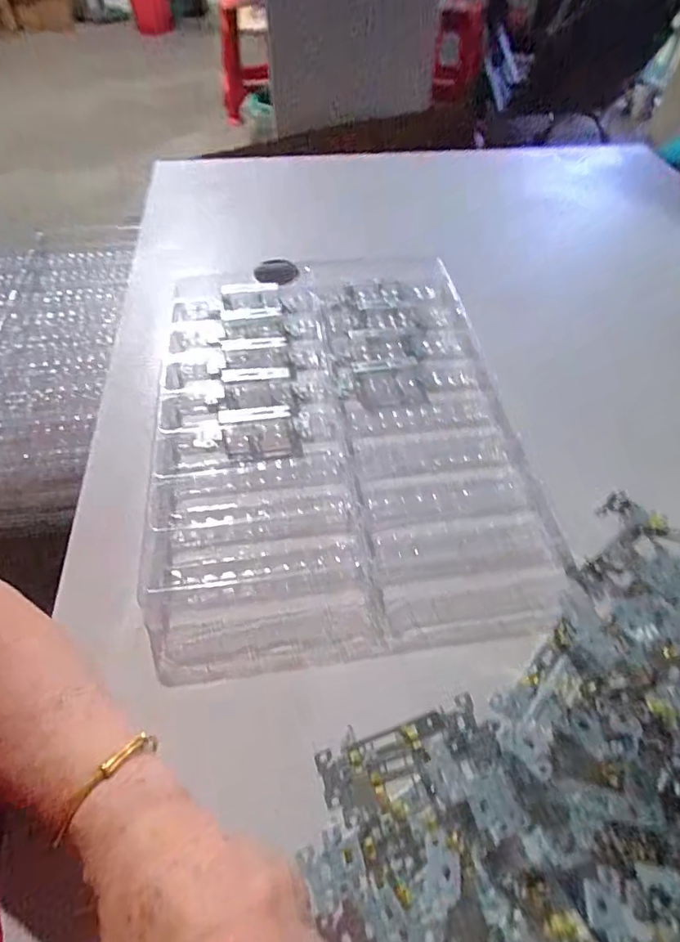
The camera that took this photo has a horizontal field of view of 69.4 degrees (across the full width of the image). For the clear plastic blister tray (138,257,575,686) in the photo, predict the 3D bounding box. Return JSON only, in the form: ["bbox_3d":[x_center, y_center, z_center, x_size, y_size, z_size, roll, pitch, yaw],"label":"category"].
[{"bbox_3d":[-0.005,-0.063,0.504,0.348,0.033,0.501,-5,53,-3],"label":"clear plastic blister tray"}]

